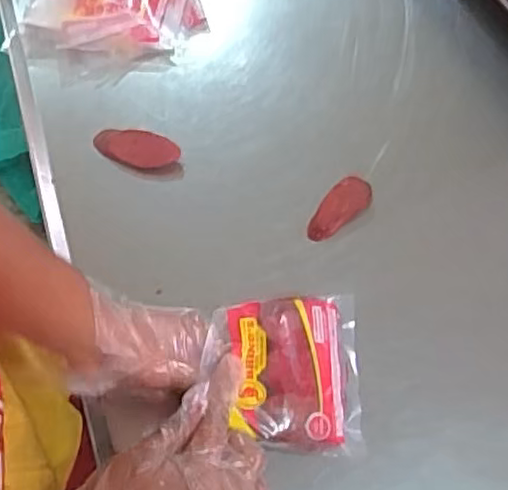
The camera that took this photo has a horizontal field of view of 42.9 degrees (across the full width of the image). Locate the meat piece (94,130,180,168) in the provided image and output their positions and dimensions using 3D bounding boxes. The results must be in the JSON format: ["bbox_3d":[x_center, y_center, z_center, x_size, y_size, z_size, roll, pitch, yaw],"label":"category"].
[{"bbox_3d":[-0.130,-0.105,0.710,0.095,0.017,0.036,12,66,6],"label":"meat piece"}]

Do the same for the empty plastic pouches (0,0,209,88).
[{"bbox_3d":[-0.170,-0.290,0.790,0.211,0.031,0.217,0,66,1],"label":"empty plastic pouches"}]

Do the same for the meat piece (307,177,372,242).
[{"bbox_3d":[0.087,-0.038,0.674,0.088,0.015,0.038,-41,71,-16],"label":"meat piece"}]

